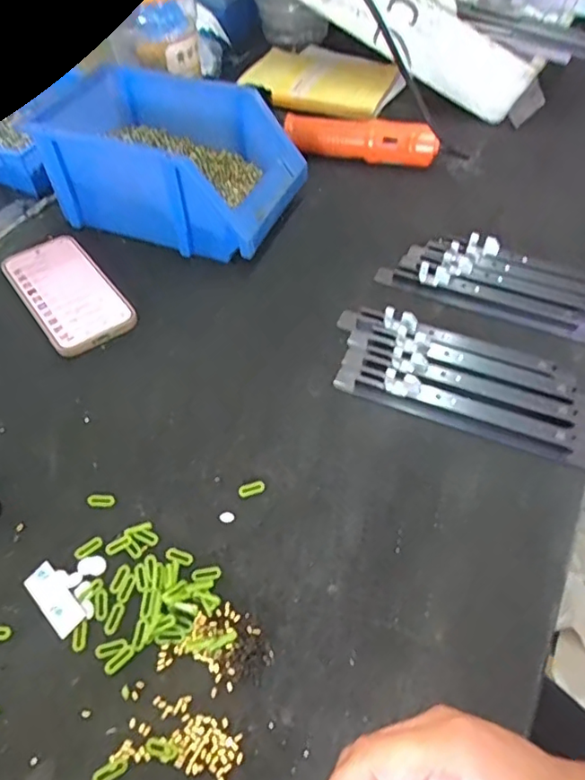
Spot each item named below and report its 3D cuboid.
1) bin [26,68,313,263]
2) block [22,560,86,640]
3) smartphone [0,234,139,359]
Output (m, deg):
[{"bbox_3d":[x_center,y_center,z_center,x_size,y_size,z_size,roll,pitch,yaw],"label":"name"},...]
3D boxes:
[{"bbox_3d":[-0.132,-0.242,0.601,0.261,0.112,0.149,17,54,15],"label":"bin"},{"bbox_3d":[-0.158,0.138,0.370,0.020,0.004,0.051,-39,60,-25],"label":"block"},{"bbox_3d":[-0.222,-0.098,0.552,0.080,0.014,0.160,-33,57,-22],"label":"smartphone"}]

